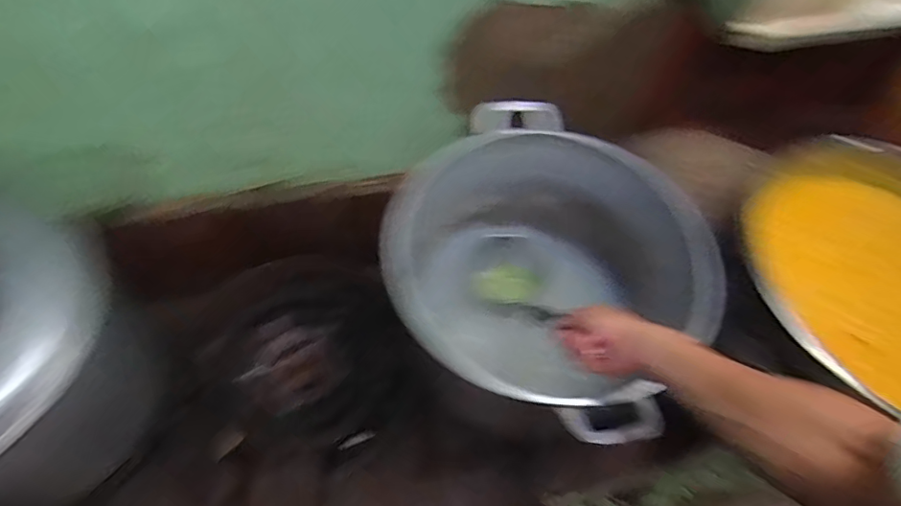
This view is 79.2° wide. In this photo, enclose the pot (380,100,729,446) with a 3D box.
[{"bbox_3d":[0.137,0.045,0.854,0.435,0.249,0.517,1,59,-4],"label":"pot"}]

